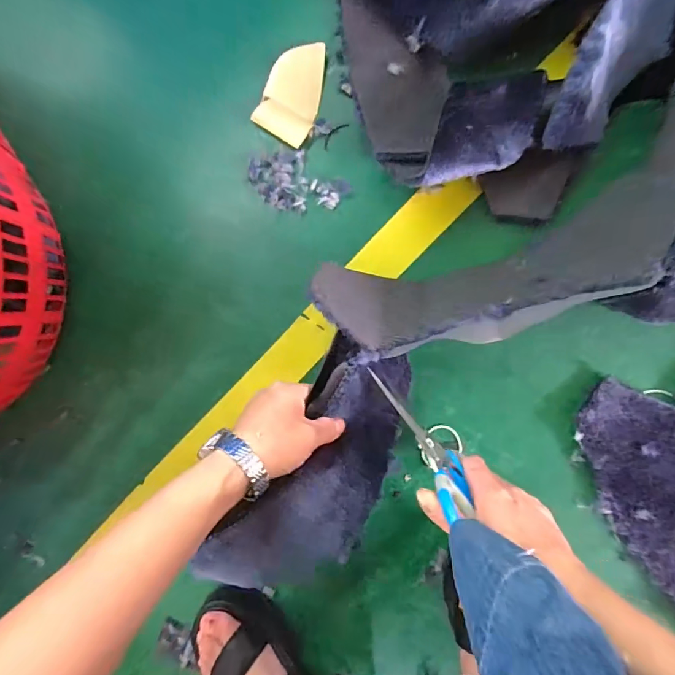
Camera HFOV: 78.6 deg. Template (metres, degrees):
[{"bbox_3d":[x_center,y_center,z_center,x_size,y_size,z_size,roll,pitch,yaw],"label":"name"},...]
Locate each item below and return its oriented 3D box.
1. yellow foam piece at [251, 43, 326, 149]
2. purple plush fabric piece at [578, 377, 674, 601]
[{"bbox_3d":[-0.047,-0.253,0.426,0.058,0.011,0.096,19,95,7],"label":"yellow foam piece"},{"bbox_3d":[0.329,0.182,0.377,0.099,0.030,0.300,-35,88,8],"label":"purple plush fabric piece"}]

